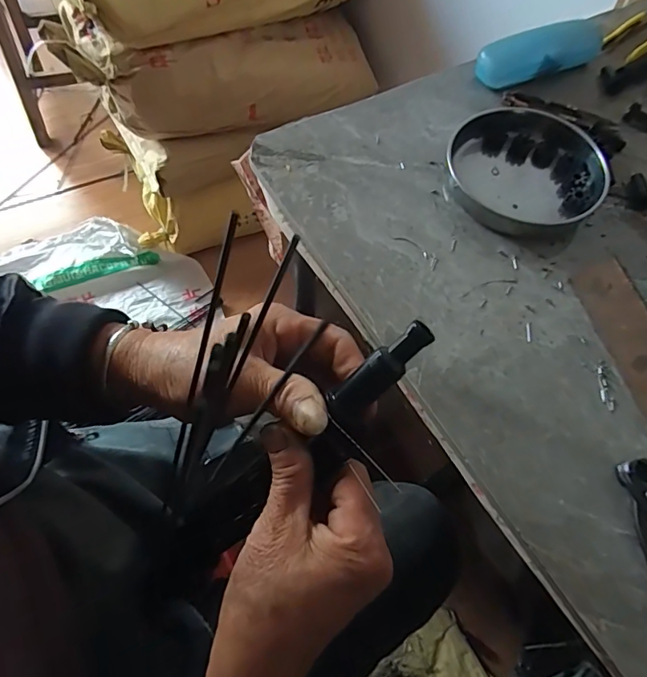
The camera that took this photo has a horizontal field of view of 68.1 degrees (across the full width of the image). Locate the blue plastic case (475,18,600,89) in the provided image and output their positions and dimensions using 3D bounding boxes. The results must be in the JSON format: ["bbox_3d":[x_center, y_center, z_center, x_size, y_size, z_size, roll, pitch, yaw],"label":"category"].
[{"bbox_3d":[0.239,-0.310,0.524,0.149,0.034,0.045,-24,66,-14],"label":"blue plastic case"}]

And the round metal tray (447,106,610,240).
[{"bbox_3d":[0.191,-0.161,0.441,0.144,0.032,0.133,1,62,-2],"label":"round metal tray"}]

